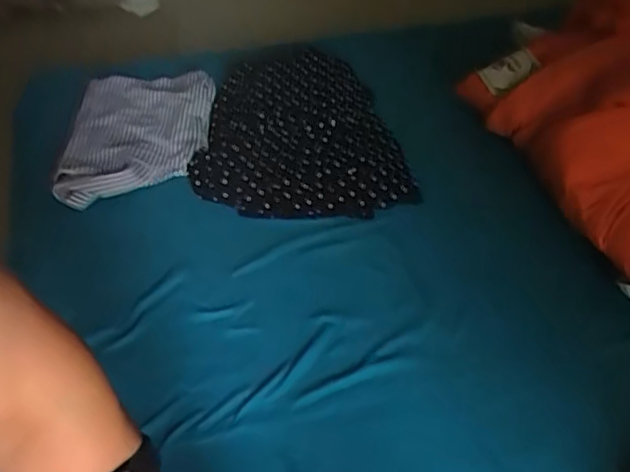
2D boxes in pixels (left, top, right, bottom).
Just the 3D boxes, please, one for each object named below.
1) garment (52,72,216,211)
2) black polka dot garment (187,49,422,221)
[{"bbox_3d":[-0.332,-0.200,1.177,0.268,0.052,0.382,-6,45,-2],"label":"garment"},{"bbox_3d":[-0.039,-0.194,1.151,0.373,0.090,0.418,-9,45,-4],"label":"black polka dot garment"}]

